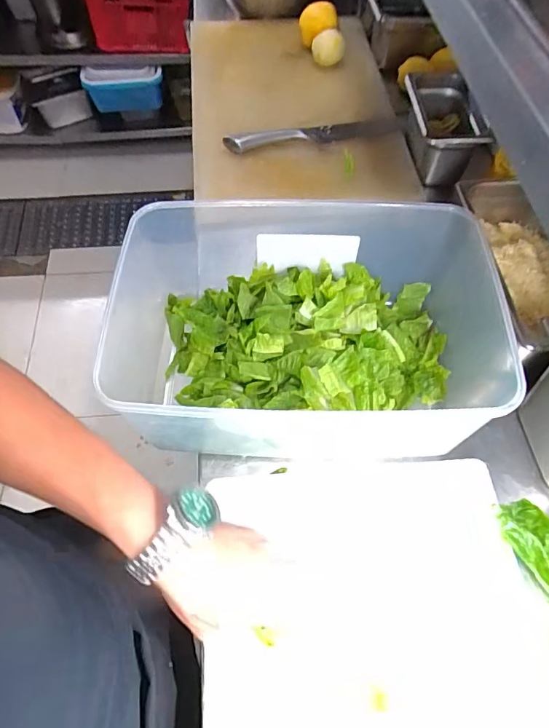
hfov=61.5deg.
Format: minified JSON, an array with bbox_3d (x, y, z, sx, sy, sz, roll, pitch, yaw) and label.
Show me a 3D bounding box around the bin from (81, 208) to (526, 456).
[{"bbox_3d":[0.026,-0.028,0.502,0.329,0.171,0.236,1,61,-2],"label":"bin"}]

